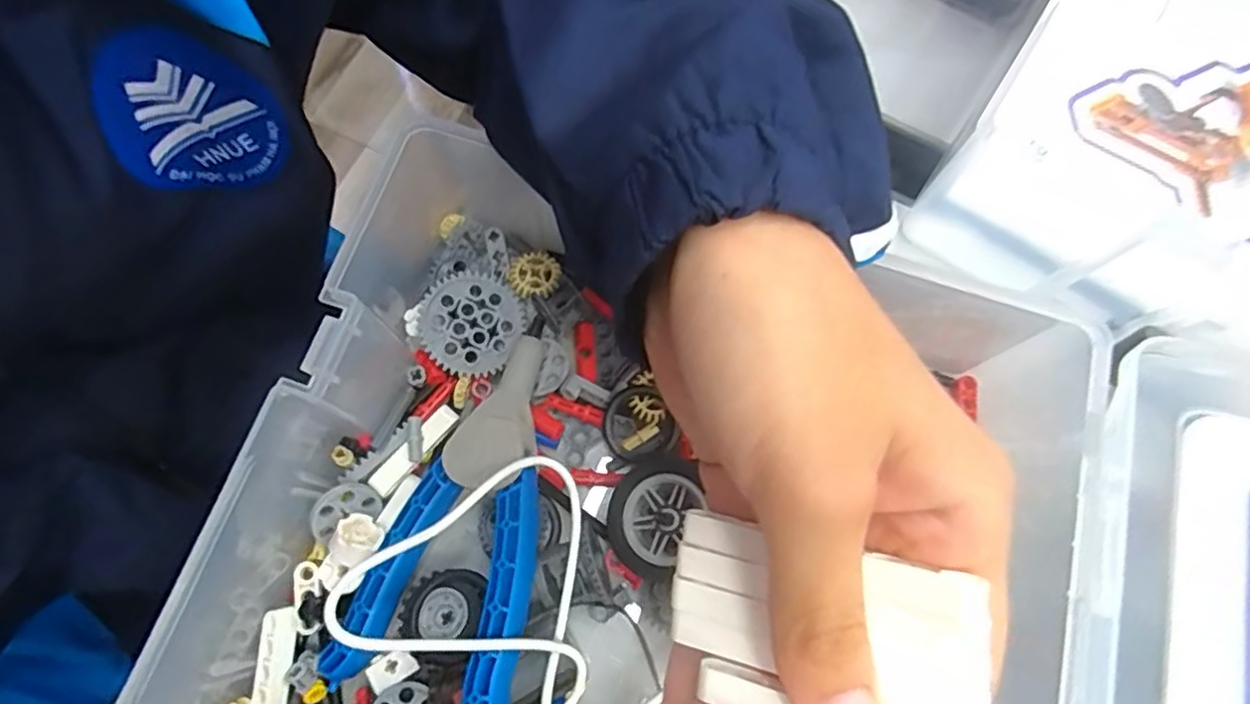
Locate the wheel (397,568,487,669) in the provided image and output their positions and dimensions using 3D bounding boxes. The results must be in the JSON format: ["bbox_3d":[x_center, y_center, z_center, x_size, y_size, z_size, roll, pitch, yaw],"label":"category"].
[{"bbox_3d":[-0.063,0.090,0.230,0.027,0.011,0.030,9,72,0],"label":"wheel"}]

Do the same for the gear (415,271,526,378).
[{"bbox_3d":[-0.059,-0.011,0.255,0.038,0.005,0.038,2,85,-18],"label":"gear"}]

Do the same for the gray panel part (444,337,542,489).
[{"bbox_3d":[-0.040,0.024,0.238,0.031,0.008,0.056,27,74,28],"label":"gray panel part"}]

